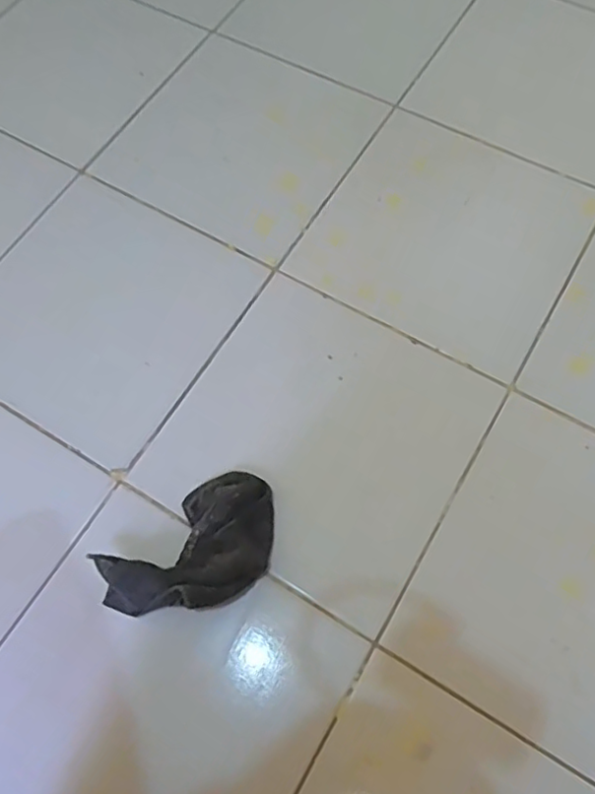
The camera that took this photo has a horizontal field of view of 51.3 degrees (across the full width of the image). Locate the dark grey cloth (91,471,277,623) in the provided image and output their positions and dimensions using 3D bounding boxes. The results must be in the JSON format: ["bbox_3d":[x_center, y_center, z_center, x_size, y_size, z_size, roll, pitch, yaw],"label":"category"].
[{"bbox_3d":[-0.096,0.149,0.589,0.177,0.052,0.104,-36,70,-11],"label":"dark grey cloth"}]

